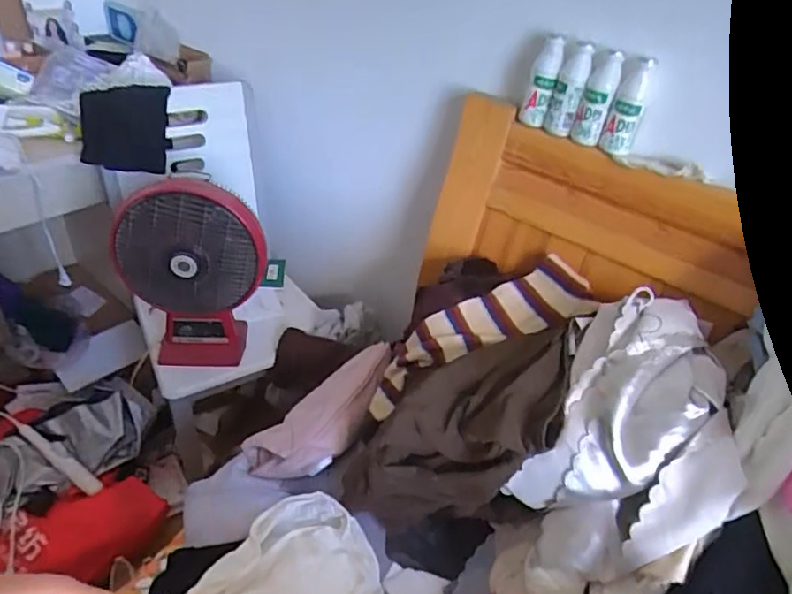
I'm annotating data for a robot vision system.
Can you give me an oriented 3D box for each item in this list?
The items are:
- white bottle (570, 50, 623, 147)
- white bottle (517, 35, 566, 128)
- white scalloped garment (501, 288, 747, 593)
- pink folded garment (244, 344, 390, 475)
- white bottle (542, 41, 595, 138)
[{"bbox_3d":[0.316,-0.313,0.898,0.044,0.136,0.042,15,38,12],"label":"white bottle"},{"bbox_3d":[0.242,-0.357,0.939,0.044,0.135,0.046,15,38,12],"label":"white bottle"},{"bbox_3d":[0.304,0.200,0.744,0.235,0.238,0.352,28,42,26],"label":"white scalloped garment"},{"bbox_3d":[-0.120,0.196,1.001,0.137,0.078,0.302,27,42,25],"label":"pink folded garment"},{"bbox_3d":[0.280,-0.337,0.924,0.048,0.144,0.047,15,38,12],"label":"white bottle"}]

